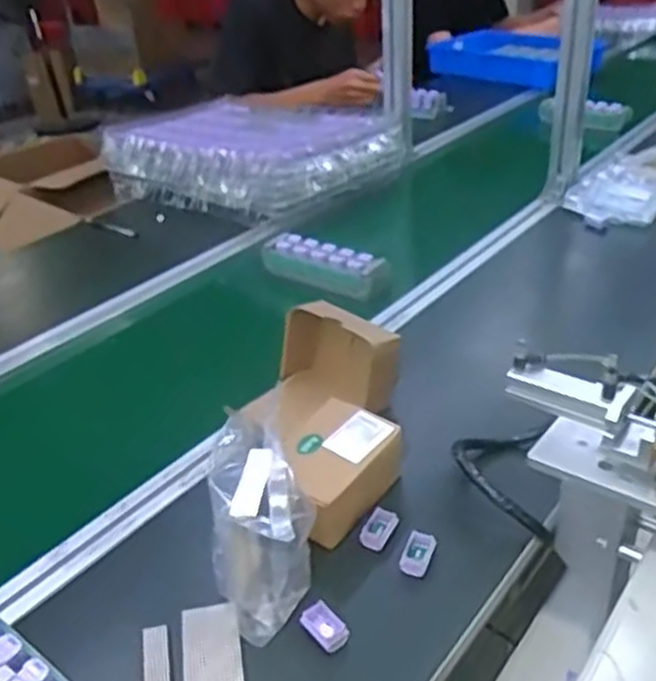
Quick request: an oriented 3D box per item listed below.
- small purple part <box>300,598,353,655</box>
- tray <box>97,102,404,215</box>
[{"bbox_3d":[-0.002,0.222,0.592,0.024,0.013,0.039,-26,37,-33],"label":"small purple part"},{"bbox_3d":[-0.151,-0.371,1.474,0.507,0.108,0.374,19,38,34],"label":"tray"}]

